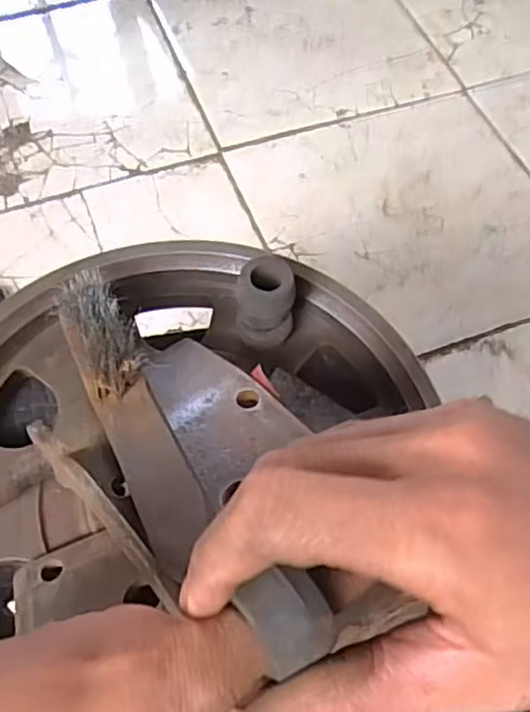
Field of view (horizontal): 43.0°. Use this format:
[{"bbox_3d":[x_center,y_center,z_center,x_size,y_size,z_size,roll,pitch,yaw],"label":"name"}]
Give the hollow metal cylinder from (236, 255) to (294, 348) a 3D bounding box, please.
[{"bbox_3d":[0.000,-0.031,0.409,0.033,0.054,0.033,1,61,-2],"label":"hollow metal cylinder"}]

